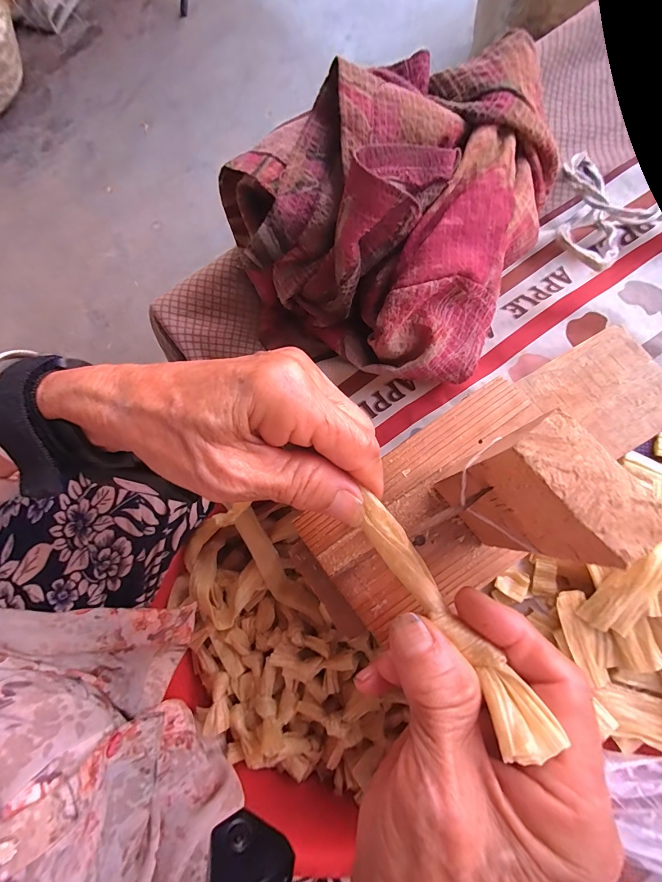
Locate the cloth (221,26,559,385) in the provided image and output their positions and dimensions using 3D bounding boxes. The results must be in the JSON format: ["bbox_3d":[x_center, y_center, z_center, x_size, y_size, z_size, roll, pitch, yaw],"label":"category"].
[{"bbox_3d":[0.036,-0.150,0.234,0.181,0.106,0.191,24,79,10],"label":"cloth"}]

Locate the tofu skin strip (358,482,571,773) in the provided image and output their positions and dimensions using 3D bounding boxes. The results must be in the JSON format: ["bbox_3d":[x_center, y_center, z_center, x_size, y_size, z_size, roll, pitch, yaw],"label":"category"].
[{"bbox_3d":[0.039,0.061,0.132,0.017,0.015,0.092,-33,61,-7],"label":"tofu skin strip"}]

